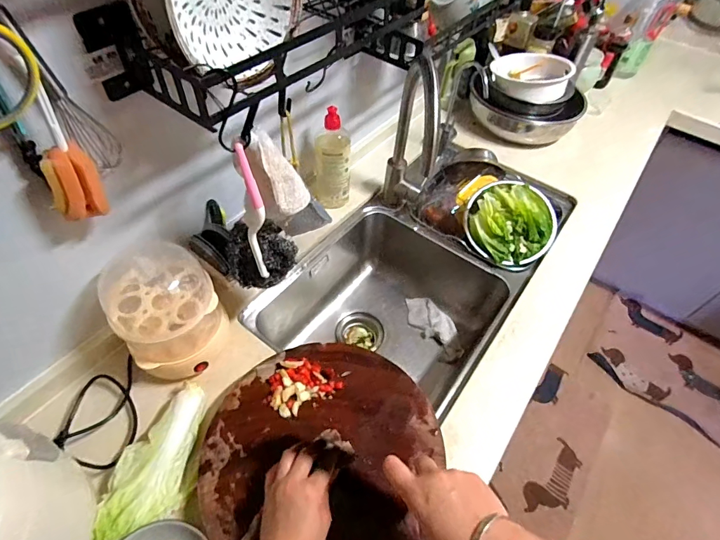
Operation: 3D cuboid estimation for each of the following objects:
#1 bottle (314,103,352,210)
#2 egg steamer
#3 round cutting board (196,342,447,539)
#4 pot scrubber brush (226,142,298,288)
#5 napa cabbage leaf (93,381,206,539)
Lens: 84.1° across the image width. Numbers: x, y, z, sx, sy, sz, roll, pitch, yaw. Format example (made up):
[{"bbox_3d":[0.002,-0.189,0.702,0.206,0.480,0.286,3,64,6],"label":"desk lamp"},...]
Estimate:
[{"bbox_3d":[-0.055,-0.222,0.819,0.075,0.205,0.048,-2,52,-6],"label":"bottle"},{"bbox_3d":[-0.275,0.061,0.576,0.140,0.166,0.125,-17,55,-18],"label":"egg steamer"},{"bbox_3d":[-0.052,0.241,0.545,0.302,0.034,0.295,3,52,-3],"label":"round cutting board"},{"bbox_3d":[-0.139,-0.064,0.534,0.094,0.191,0.082,-14,55,-15],"label":"pot scrubber brush"},{"bbox_3d":[-0.271,0.248,0.534,0.093,0.053,0.188,-2,52,-7],"label":"napa cabbage leaf"}]

